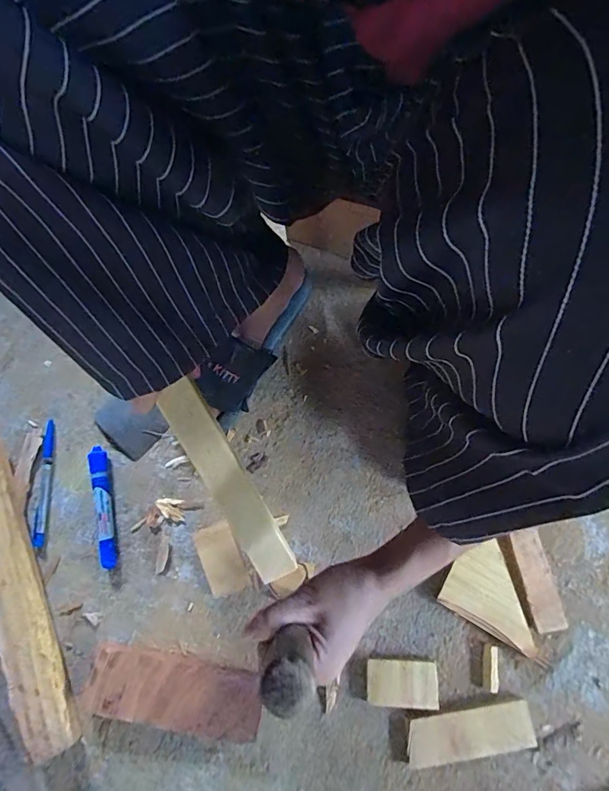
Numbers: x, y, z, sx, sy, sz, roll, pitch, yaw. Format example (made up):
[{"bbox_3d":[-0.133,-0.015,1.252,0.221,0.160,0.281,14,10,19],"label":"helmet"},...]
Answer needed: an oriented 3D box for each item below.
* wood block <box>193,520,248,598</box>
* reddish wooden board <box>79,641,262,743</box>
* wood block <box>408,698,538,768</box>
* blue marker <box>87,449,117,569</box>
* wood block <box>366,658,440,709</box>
[{"bbox_3d":[-0.091,0.180,0.494,0.040,0.013,0.072,-23,74,-5],"label":"wood block"},{"bbox_3d":[-0.132,0.299,0.454,0.175,0.027,0.063,9,74,5],"label":"reddish wooden board"},{"bbox_3d":[0.162,0.332,0.441,0.120,0.012,0.044,-8,74,0],"label":"wood block"},{"bbox_3d":[-0.229,0.126,0.511,0.019,0.020,0.133,-11,74,-1],"label":"blue marker"},{"bbox_3d":[0.099,0.291,0.453,0.069,0.014,0.042,2,74,3],"label":"wood block"}]

